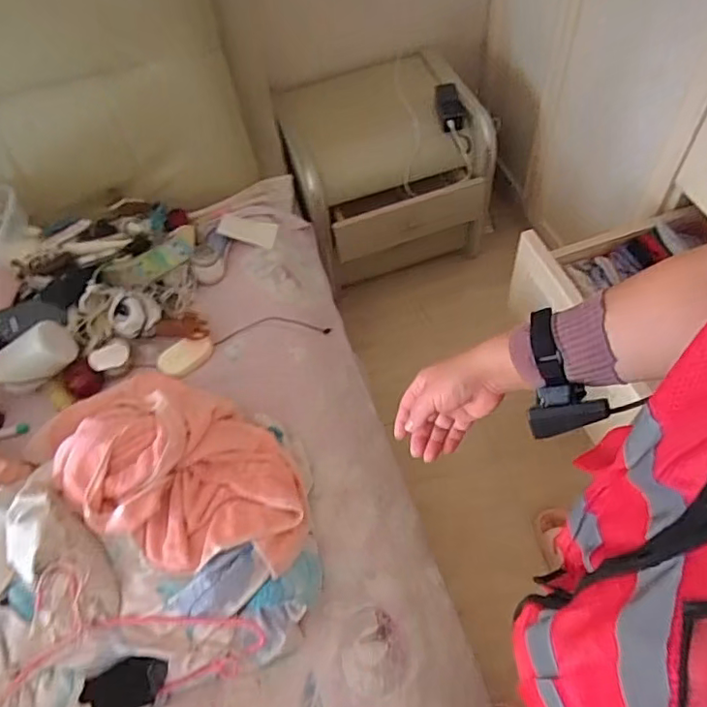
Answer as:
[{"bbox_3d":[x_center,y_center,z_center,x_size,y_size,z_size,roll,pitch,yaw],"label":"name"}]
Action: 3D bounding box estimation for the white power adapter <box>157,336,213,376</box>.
[{"bbox_3d":[-0.319,0.005,1.075,0.107,0.023,0.066,-34,83,-18],"label":"white power adapter"}]

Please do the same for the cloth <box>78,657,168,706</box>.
[{"bbox_3d":[-0.305,0.445,0.751,0.108,0.011,0.067,-18,87,-8],"label":"cloth"}]

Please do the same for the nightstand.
[{"bbox_3d":[0.087,-0.495,1.587,0.531,0.489,0.407,-19,57,-8],"label":"nightstand"}]

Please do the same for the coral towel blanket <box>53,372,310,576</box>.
[{"bbox_3d":[-0.249,0.178,0.830,0.365,0.147,0.265,30,64,22],"label":"coral towel blanket"}]

